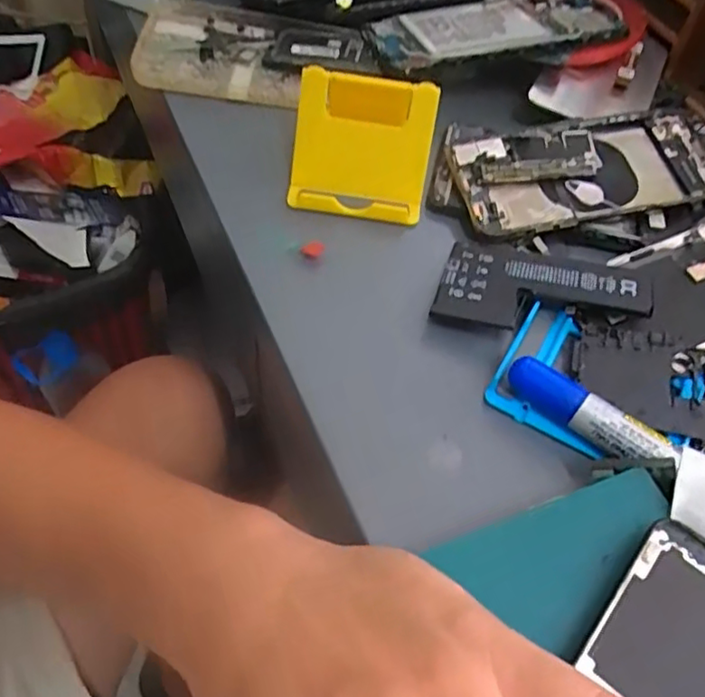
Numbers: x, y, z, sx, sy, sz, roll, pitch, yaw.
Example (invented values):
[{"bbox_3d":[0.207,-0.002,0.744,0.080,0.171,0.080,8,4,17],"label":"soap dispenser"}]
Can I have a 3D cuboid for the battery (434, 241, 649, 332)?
[{"bbox_3d":[0.089,-0.026,0.301,0.095,0.005,0.052,11,48,11],"label":"battery"}]

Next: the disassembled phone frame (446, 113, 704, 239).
[{"bbox_3d":[0.125,-0.101,0.346,0.139,0.014,0.077,-4,54,-9],"label":"disassembled phone frame"}]

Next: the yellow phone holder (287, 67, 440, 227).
[{"bbox_3d":[0.004,-0.103,0.329,0.068,0.049,0.054,11,57,10],"label":"yellow phone holder"}]

